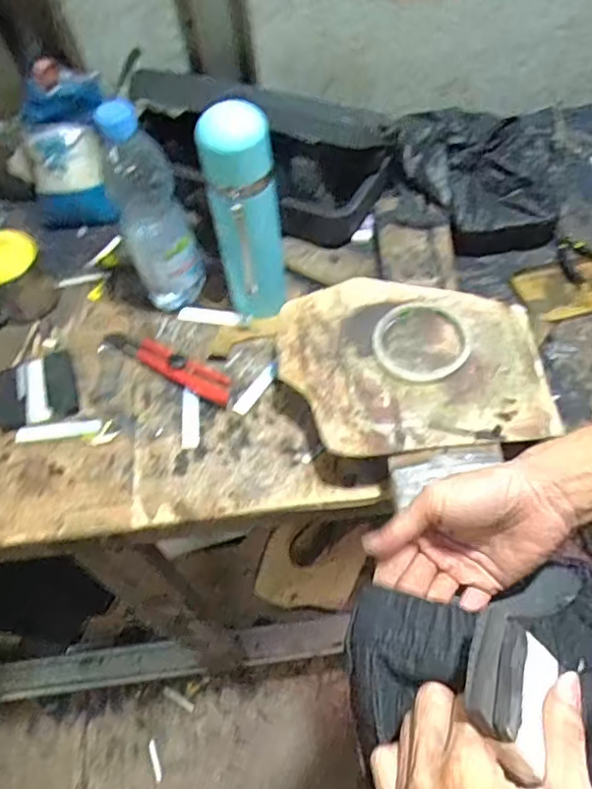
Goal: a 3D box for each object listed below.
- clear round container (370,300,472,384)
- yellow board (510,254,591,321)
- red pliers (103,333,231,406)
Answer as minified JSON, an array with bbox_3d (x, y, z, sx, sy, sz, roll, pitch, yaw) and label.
[{"bbox_3d":[0.123,-0.052,0.604,0.094,0.013,0.092,-2,57,4],"label":"clear round container"},{"bbox_3d":[0.353,-0.136,0.730,0.187,0.016,0.081,-17,57,-6],"label":"yellow board"},{"bbox_3d":[-0.141,-0.034,0.682,0.176,0.016,0.032,27,64,21],"label":"red pliers"}]

